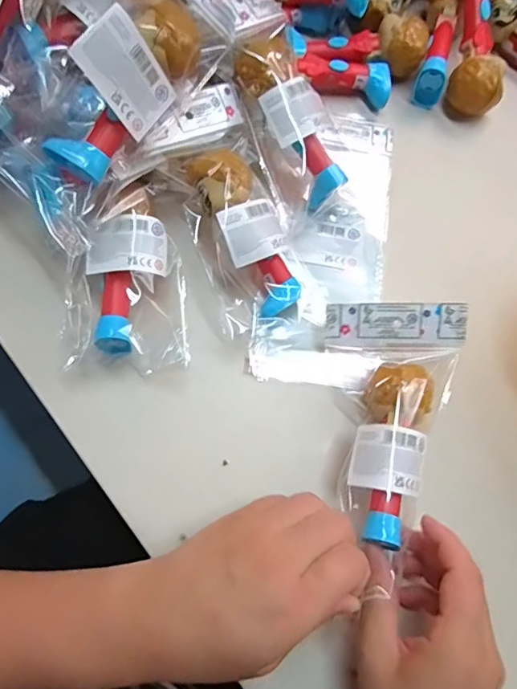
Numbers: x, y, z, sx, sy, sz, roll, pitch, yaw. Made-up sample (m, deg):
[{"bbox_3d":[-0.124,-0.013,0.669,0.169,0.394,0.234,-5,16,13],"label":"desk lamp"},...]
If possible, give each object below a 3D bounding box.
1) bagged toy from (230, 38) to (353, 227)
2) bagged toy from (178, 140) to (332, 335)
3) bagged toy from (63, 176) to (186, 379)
[{"bbox_3d":[0.025,-0.169,0.365,0.054,0.041,0.132,-23,99,-5],"label":"bagged toy"},{"bbox_3d":[-0.009,-0.076,0.344,0.077,0.061,0.145,-20,79,-4],"label":"bagged toy"},{"bbox_3d":[-0.092,-0.044,0.330,0.080,0.044,0.119,-1,75,-5],"label":"bagged toy"}]

